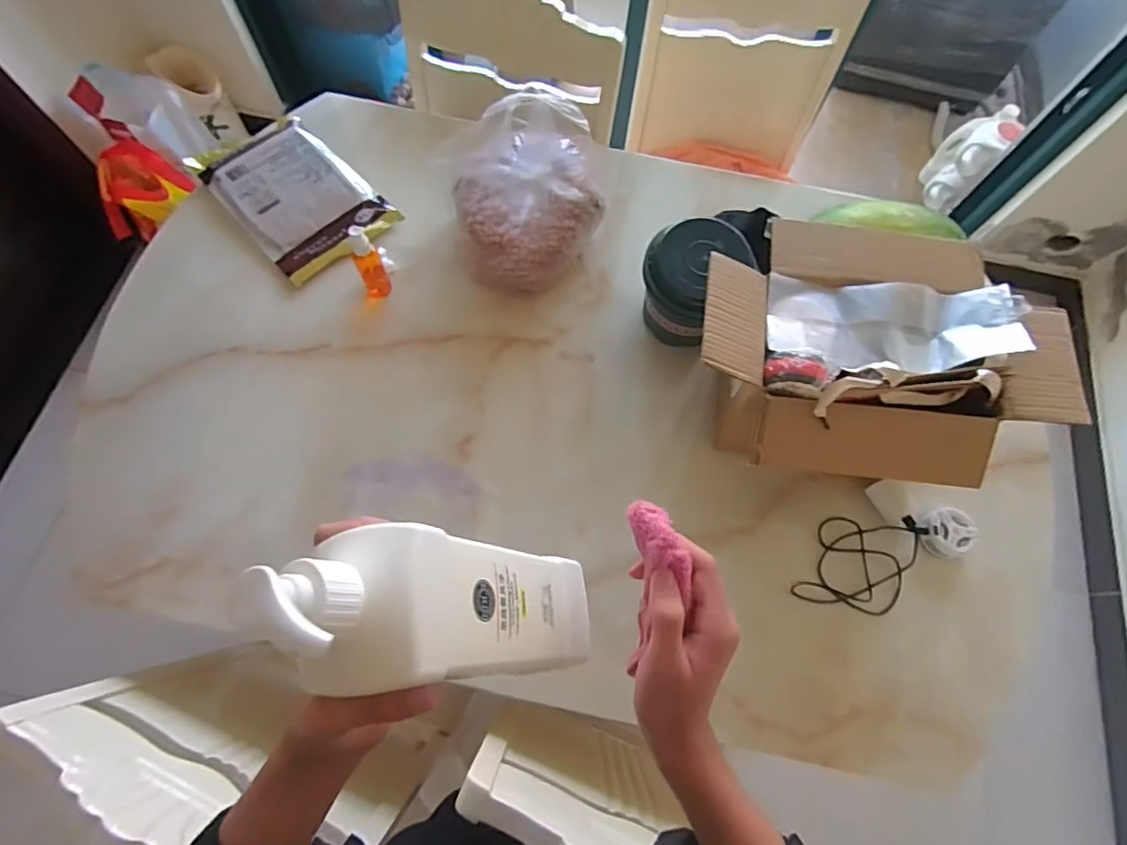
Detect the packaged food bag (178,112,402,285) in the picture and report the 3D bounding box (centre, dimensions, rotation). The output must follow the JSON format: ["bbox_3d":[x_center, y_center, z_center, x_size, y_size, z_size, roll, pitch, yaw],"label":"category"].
[{"bbox_3d":[-0.425,-0.360,0.879,0.309,0.030,0.186,43,74,12],"label":"packaged food bag"}]

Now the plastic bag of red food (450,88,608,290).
[{"bbox_3d":[-0.042,-0.318,0.777,0.213,0.191,0.192,-18,72,-8],"label":"plastic bag of red food"}]

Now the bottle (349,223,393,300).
[{"bbox_3d":[-0.267,-0.222,0.768,0.035,0.126,0.046,-24,73,-10],"label":"bottle"}]

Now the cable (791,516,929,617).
[{"bbox_3d":[0.376,0.175,0.717,0.120,0.016,0.162,31,72,9],"label":"cable"}]

